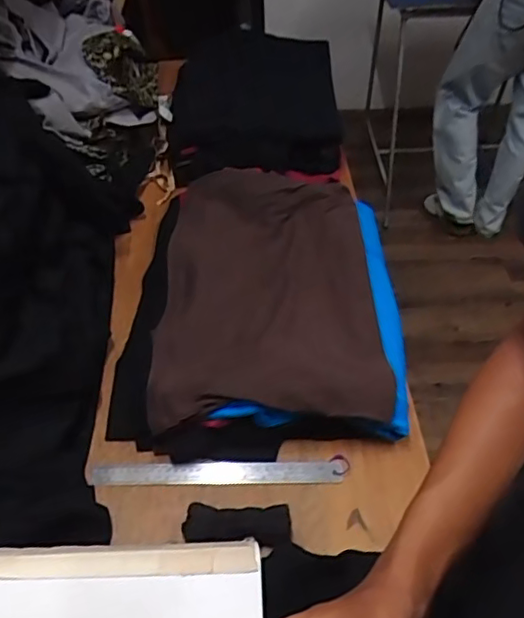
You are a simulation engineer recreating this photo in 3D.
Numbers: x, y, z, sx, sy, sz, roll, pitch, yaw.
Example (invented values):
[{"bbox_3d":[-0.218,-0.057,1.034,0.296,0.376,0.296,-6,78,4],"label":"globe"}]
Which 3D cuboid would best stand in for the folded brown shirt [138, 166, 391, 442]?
[{"bbox_3d":[0.010,-0.048,0.916,0.325,0.059,0.526,-2,45,1],"label":"folded brown shirt"}]

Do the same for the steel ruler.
[{"bbox_3d":[-0.056,0.214,0.754,0.322,0.006,0.033,-1,52,-1],"label":"steel ruler"}]

